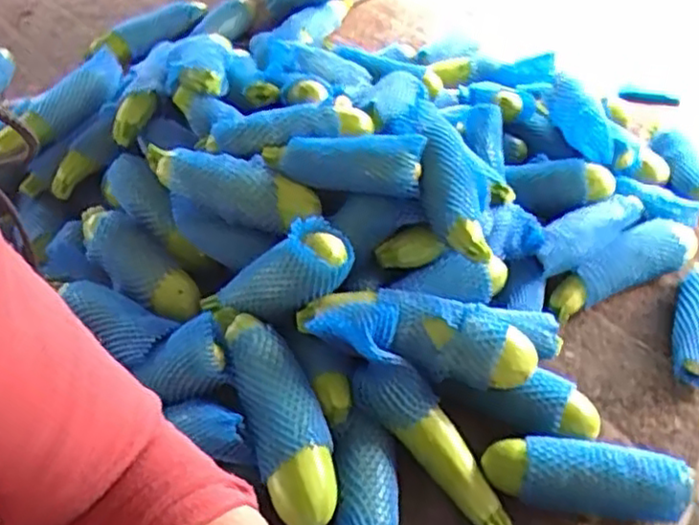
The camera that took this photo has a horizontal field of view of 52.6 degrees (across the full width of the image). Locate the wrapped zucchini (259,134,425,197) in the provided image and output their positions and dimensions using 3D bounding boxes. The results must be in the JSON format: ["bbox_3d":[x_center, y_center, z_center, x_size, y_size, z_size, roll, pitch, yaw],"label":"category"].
[{"bbox_3d":[-0.008,-0.127,0.883,0.199,0.053,0.063,11,49,14],"label":"wrapped zucchini"}]

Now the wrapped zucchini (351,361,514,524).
[{"bbox_3d":[0.095,0.195,0.770,0.065,0.055,0.232,-36,79,-27],"label":"wrapped zucchini"}]

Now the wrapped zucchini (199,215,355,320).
[{"bbox_3d":[-0.095,0.019,0.822,0.200,0.072,0.071,-28,41,20],"label":"wrapped zucchini"}]

